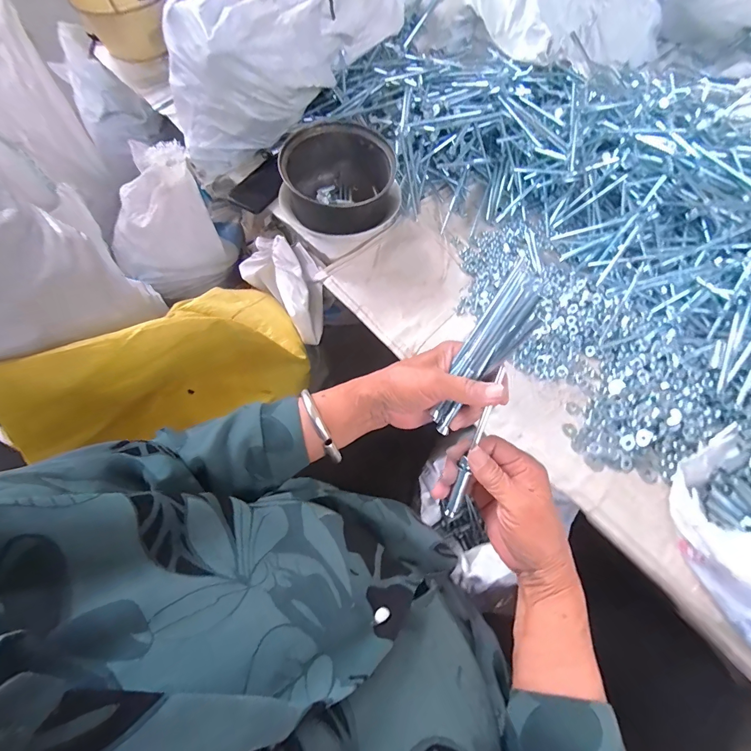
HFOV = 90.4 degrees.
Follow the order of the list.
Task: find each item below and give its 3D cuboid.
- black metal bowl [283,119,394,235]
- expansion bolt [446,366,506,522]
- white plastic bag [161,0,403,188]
[{"bbox_3d":[-0.054,-0.295,0.595,0.163,0.118,0.155,0,64,0],"label":"black metal bowl"},{"bbox_3d":[0.088,0.062,0.328,0.010,0.007,0.144,18,102,8],"label":"expansion bolt"},{"bbox_3d":[-0.138,-0.600,0.628,0.185,0.199,0.568,42,88,18],"label":"white plastic bag"}]

